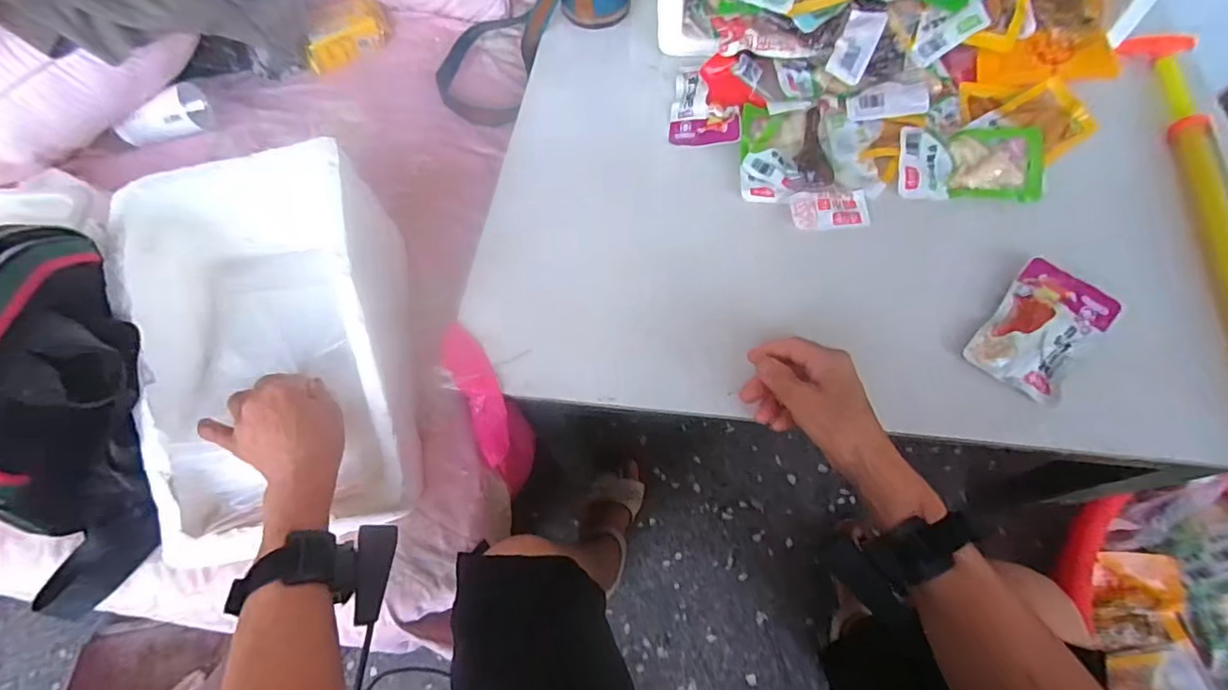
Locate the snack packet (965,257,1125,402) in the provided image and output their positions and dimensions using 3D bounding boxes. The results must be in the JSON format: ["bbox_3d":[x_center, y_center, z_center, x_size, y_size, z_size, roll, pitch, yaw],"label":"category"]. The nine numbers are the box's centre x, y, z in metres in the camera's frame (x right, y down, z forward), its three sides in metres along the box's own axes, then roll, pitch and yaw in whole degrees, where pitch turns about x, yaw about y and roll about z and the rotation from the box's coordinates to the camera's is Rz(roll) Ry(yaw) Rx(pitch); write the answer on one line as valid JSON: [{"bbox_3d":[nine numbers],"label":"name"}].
[{"bbox_3d":[0.383,-0.017,0.474,0.076,0.023,0.138,38,71,20],"label":"snack packet"}]

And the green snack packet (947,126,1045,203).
[{"bbox_3d":[0.399,-0.189,0.554,0.103,0.029,0.087,5,63,6],"label":"green snack packet"}]

